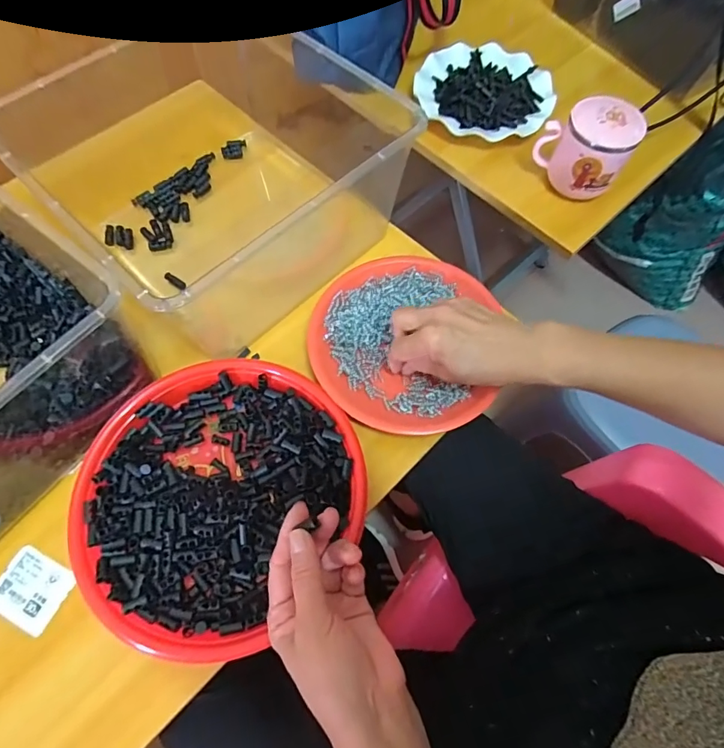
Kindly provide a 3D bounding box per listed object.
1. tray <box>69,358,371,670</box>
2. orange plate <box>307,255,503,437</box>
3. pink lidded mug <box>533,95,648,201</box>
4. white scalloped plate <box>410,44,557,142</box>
[{"bbox_3d":[-0.126,0.098,0.392,0.220,0.032,0.234,0,65,-1],"label":"tray"},{"bbox_3d":[0.039,-0.031,0.447,0.177,0.025,0.190,0,65,-1],"label":"orange plate"},{"bbox_3d":[0.261,-0.257,0.521,0.065,0.101,0.090,-32,70,-15],"label":"pink lidded mug"},{"bbox_3d":[0.164,-0.375,0.601,0.175,0.043,0.170,0,65,-1],"label":"white scalloped plate"}]

